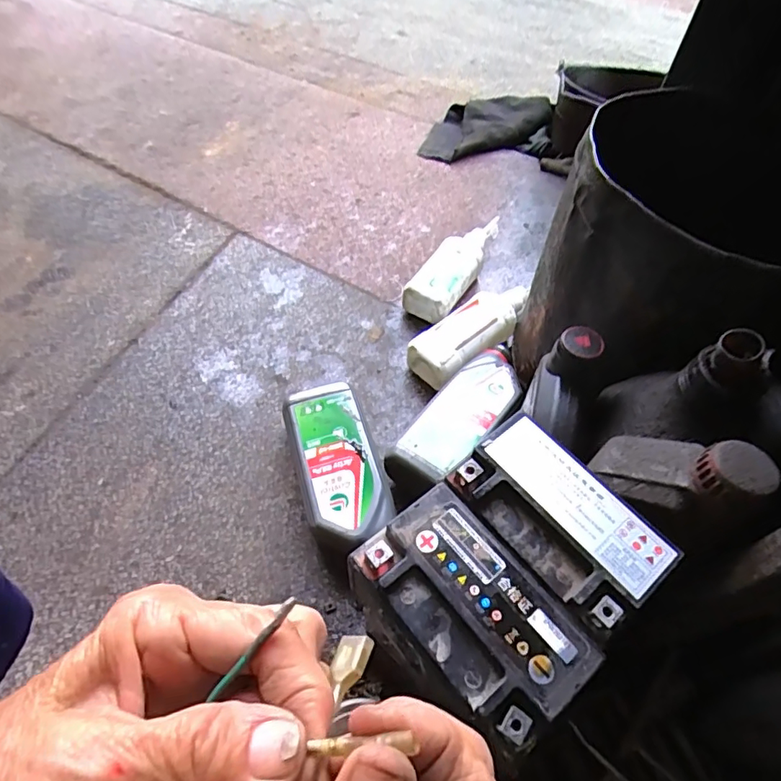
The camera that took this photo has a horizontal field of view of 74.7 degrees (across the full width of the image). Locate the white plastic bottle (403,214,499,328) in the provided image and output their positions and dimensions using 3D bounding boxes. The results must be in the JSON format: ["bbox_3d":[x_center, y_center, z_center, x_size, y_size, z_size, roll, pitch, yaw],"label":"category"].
[{"bbox_3d":[0.118,-0.210,0.814,0.077,0.062,0.286,29,59,17],"label":"white plastic bottle"}]

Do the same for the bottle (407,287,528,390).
[{"bbox_3d":[0.122,-0.081,0.727,0.224,0.059,0.079,-38,64,-25],"label":"bottle"}]

